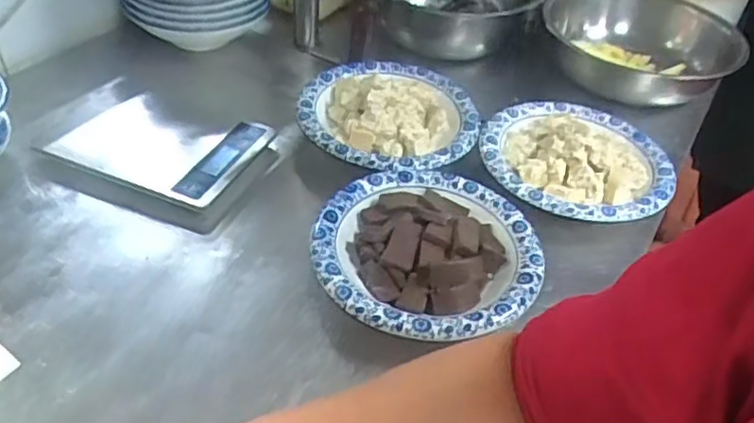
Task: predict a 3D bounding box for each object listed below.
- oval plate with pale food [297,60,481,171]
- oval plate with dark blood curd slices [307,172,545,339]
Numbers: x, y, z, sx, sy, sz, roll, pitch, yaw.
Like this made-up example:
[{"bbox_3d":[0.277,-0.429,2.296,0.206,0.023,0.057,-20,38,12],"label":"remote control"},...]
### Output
[{"bbox_3d":[0.015,-0.126,0.776,0.217,0.041,0.212,23,46,17],"label":"oval plate with pale food"},{"bbox_3d":[0.048,0.041,0.630,0.217,0.041,0.217,19,45,13],"label":"oval plate with dark blood curd slices"}]

